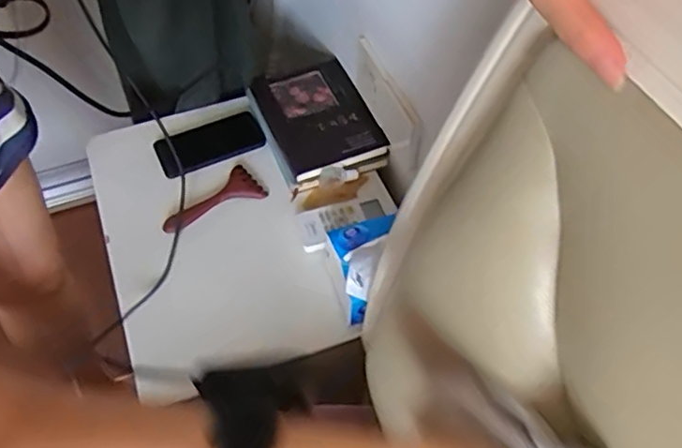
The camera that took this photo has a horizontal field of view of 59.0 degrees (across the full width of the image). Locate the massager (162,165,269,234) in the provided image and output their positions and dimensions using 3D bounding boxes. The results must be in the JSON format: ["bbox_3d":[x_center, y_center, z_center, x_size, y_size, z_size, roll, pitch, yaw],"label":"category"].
[{"bbox_3d":[-0.174,-0.029,0.810,0.141,0.028,0.060,-36,62,-22],"label":"massager"}]

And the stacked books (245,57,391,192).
[{"bbox_3d":[-0.039,-0.154,0.885,0.149,0.033,0.215,-19,57,-12],"label":"stacked books"}]

